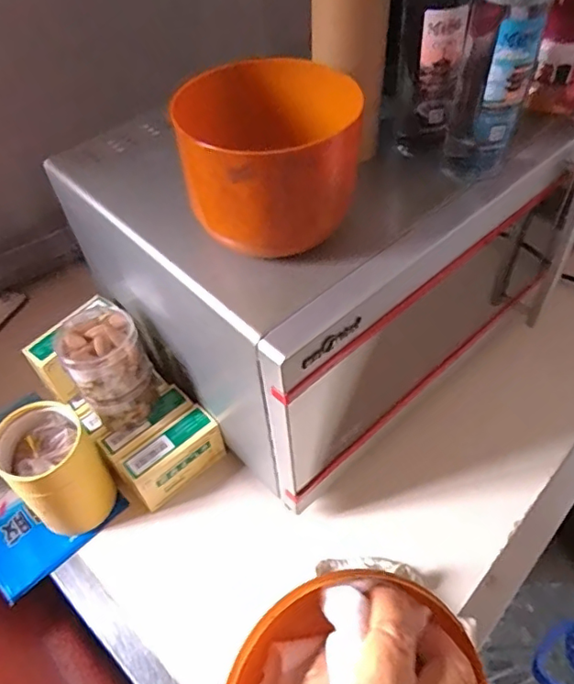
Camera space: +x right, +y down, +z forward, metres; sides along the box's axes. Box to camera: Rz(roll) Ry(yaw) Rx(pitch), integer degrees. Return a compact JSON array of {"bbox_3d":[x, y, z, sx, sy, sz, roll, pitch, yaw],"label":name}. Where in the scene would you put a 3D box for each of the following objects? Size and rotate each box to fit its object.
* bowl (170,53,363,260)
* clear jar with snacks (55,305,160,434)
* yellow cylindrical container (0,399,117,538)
[{"bbox_3d":[-0.015,-0.141,0.411,0.126,0.097,0.137,8,52,12],"label":"bowl"},{"bbox_3d":[-0.179,0.031,0.570,0.073,0.118,0.068,-3,50,3],"label":"clear jar with snacks"},{"bbox_3d":[-0.232,0.133,0.566,0.080,0.128,0.081,-3,50,3],"label":"yellow cylindrical container"}]

